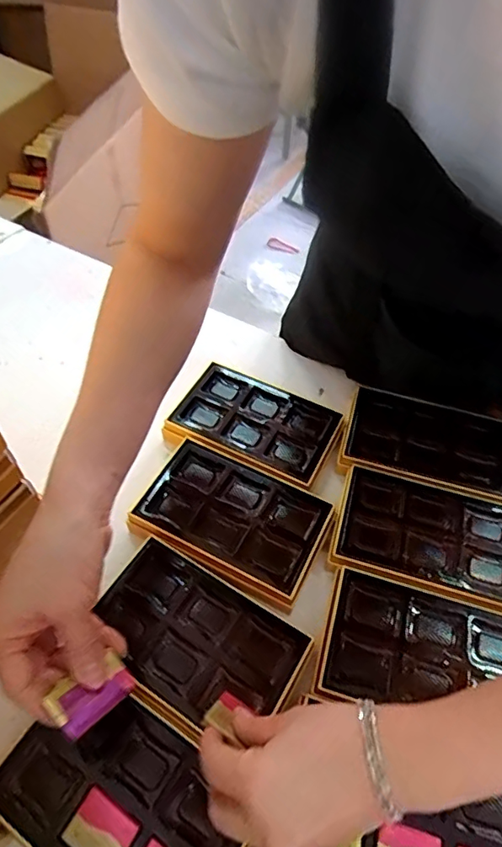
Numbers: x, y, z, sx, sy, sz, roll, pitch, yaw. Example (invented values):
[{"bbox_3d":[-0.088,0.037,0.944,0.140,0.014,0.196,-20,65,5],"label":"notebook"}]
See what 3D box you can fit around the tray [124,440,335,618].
[{"bbox_3d":[-0.017,0.083,0.463,0.159,0.017,0.107,22,53,12],"label":"tray"}]

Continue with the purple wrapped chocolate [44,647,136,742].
[{"bbox_3d":[-0.095,0.162,0.304,0.029,0.005,0.049,37,30,21],"label":"purple wrapped chocolate"}]

